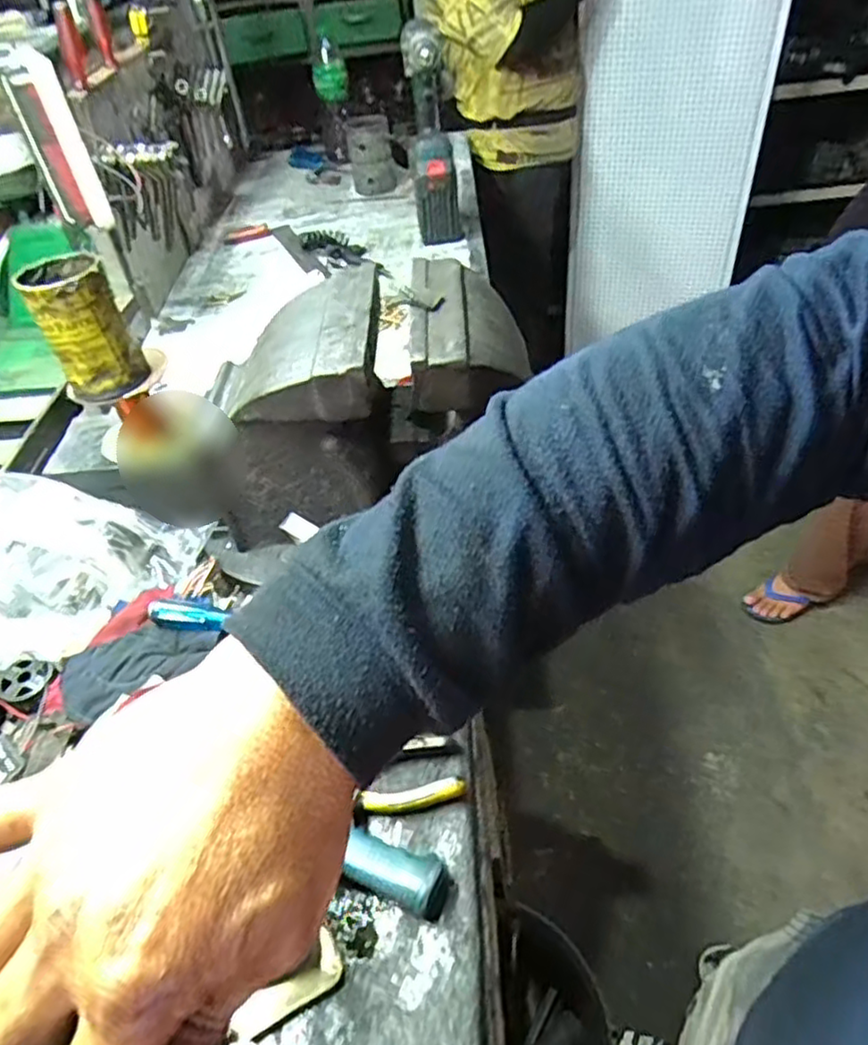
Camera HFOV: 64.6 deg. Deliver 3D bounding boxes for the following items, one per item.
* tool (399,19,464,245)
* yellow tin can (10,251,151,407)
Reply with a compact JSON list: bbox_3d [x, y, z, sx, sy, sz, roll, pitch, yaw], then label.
[{"bbox_3d":[0.001,-0.643,1.174,0.081,0.327,0.137,-7,44,1],"label":"tool"},{"bbox_3d":[-0.329,-0.184,0.647,0.072,0.110,0.083,-33,49,-23],"label":"yellow tin can"}]

